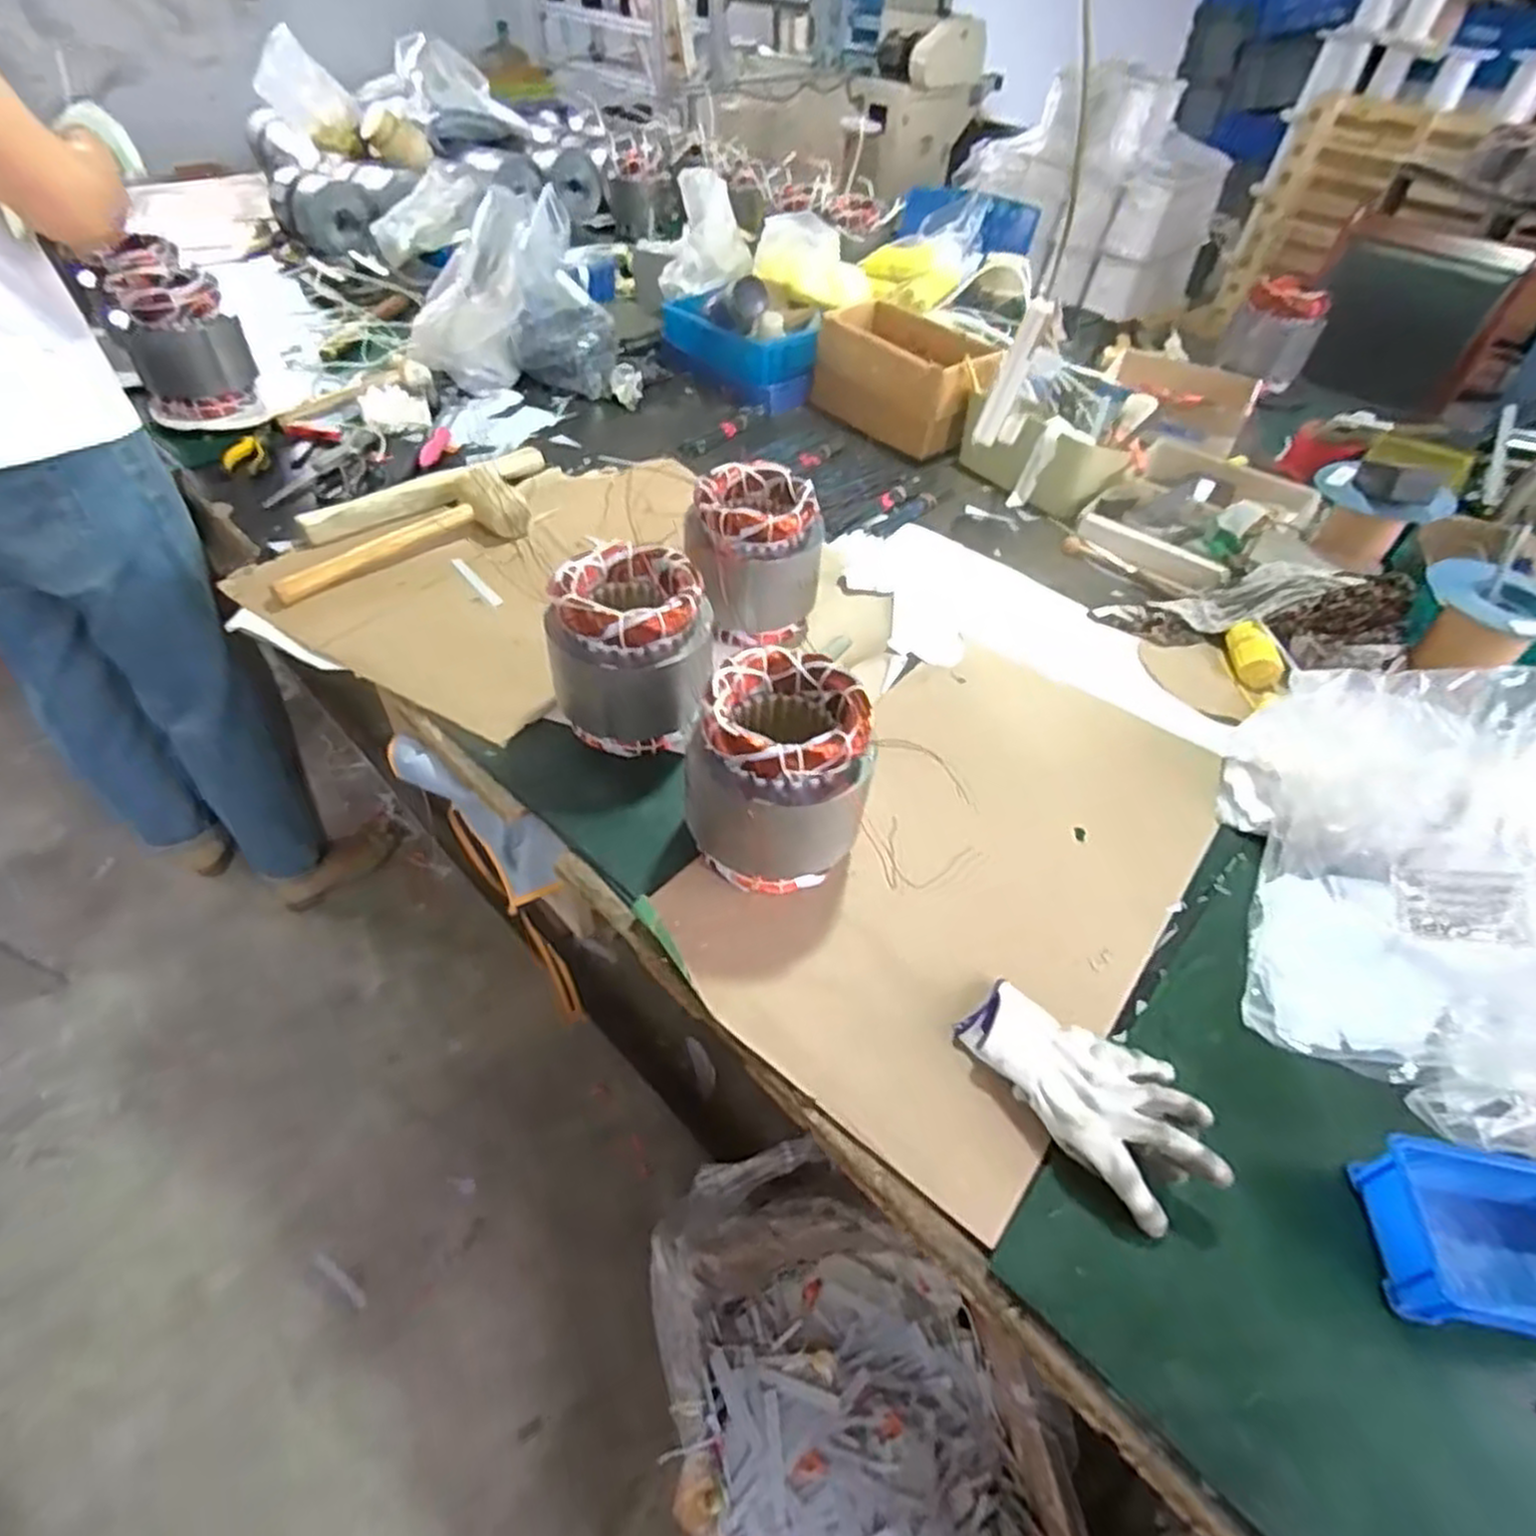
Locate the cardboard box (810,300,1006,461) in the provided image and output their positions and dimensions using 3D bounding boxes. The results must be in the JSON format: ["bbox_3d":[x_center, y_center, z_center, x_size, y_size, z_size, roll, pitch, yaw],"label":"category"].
[{"bbox_3d":[0.207,-0.611,1.238,0.268,0.151,0.128,34,55,25],"label":"cardboard box"}]

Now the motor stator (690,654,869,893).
[{"bbox_3d":[0.014,0.011,0.652,0.126,0.168,0.132,14,49,9],"label":"motor stator"}]

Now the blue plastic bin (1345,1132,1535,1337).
[{"bbox_3d":[0.462,0.296,0.493,0.141,0.049,0.096,9,48,4],"label":"blue plastic bin"}]

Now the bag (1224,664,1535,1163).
[{"bbox_3d":[0.556,0.080,0.621,0.271,0.177,0.357,15,49,10],"label":"bag"}]

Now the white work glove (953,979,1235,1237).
[{"bbox_3d":[0.225,0.221,0.554,0.089,0.050,0.172,-30,56,-27],"label":"white work glove"}]

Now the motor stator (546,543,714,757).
[{"bbox_3d":[-0.126,-0.105,0.750,0.133,0.162,0.133,-3,48,-6],"label":"motor stator"}]

